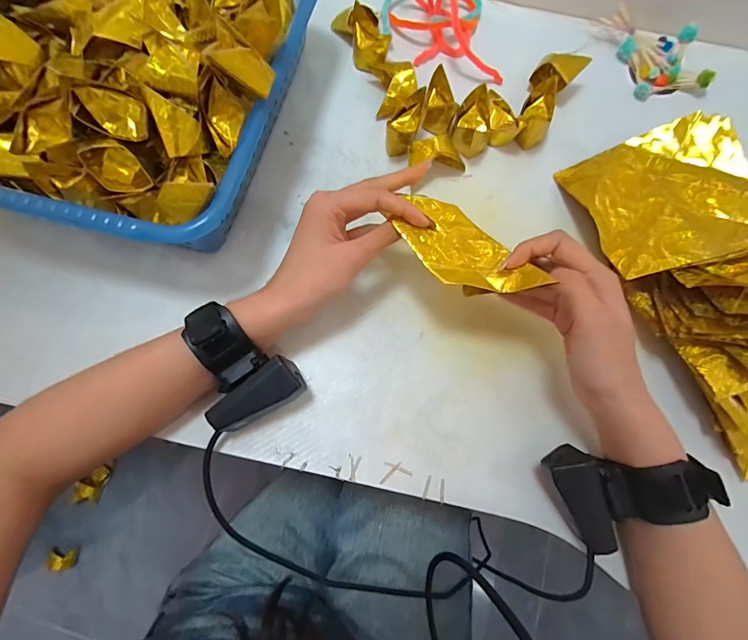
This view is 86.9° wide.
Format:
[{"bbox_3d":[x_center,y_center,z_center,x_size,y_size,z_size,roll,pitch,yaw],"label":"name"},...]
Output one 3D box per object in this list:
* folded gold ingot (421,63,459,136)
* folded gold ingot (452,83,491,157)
[{"bbox_3d":[0.068,-0.218,0.398,0.032,0.040,0.044,12,73,2],"label":"folded gold ingot"},{"bbox_3d":[0.100,-0.195,0.396,0.035,0.038,0.055,18,73,4],"label":"folded gold ingot"}]

